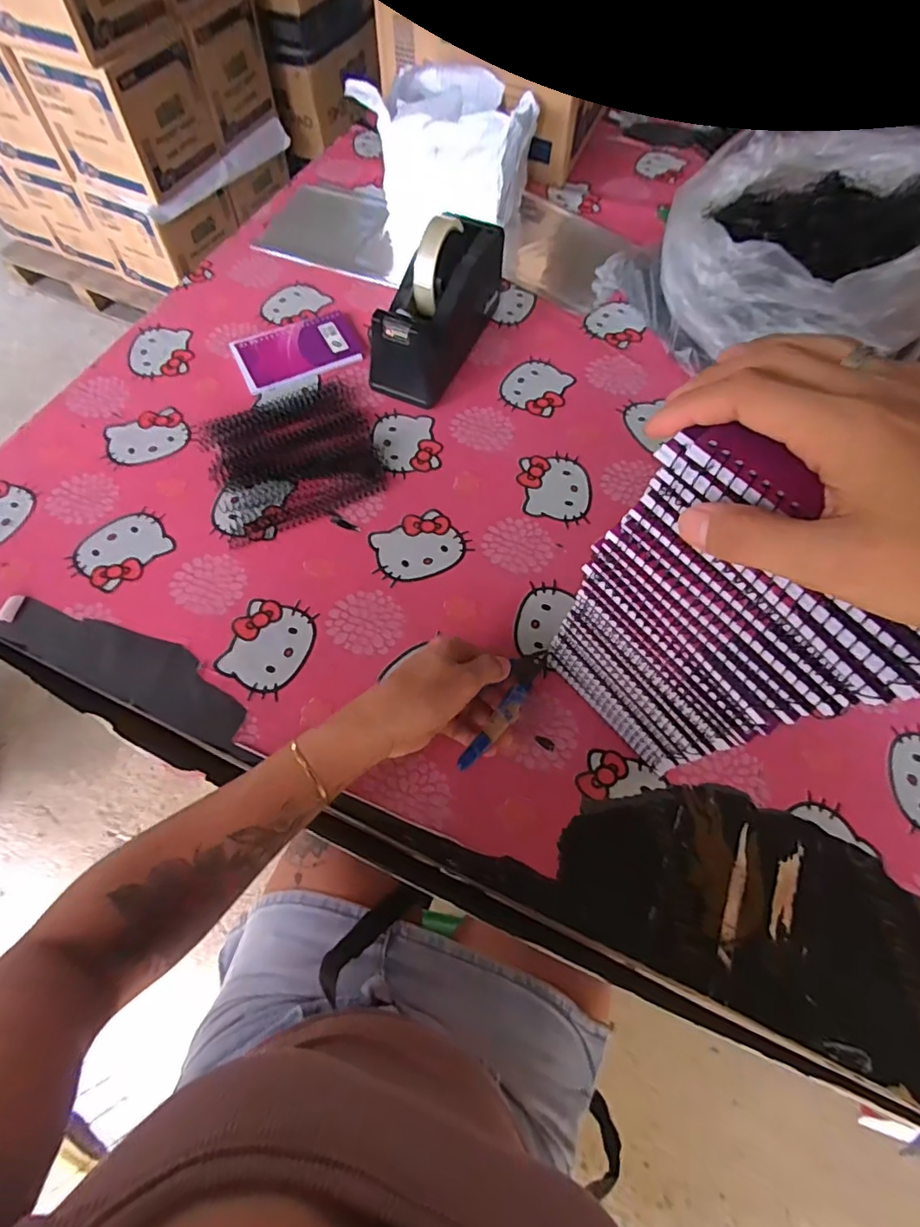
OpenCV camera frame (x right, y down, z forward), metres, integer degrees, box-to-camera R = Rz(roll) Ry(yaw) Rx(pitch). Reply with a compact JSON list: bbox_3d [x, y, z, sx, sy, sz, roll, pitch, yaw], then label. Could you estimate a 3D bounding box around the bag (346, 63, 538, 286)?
[{"bbox_3d":[-0.007,-0.607,0.713,0.198,0.132,0.170,27,65,12],"label":"bag"}]

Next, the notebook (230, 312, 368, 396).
[{"bbox_3d":[-0.182,-0.298,0.623,0.137,0.008,0.086,-25,66,-14],"label":"notebook"}]

